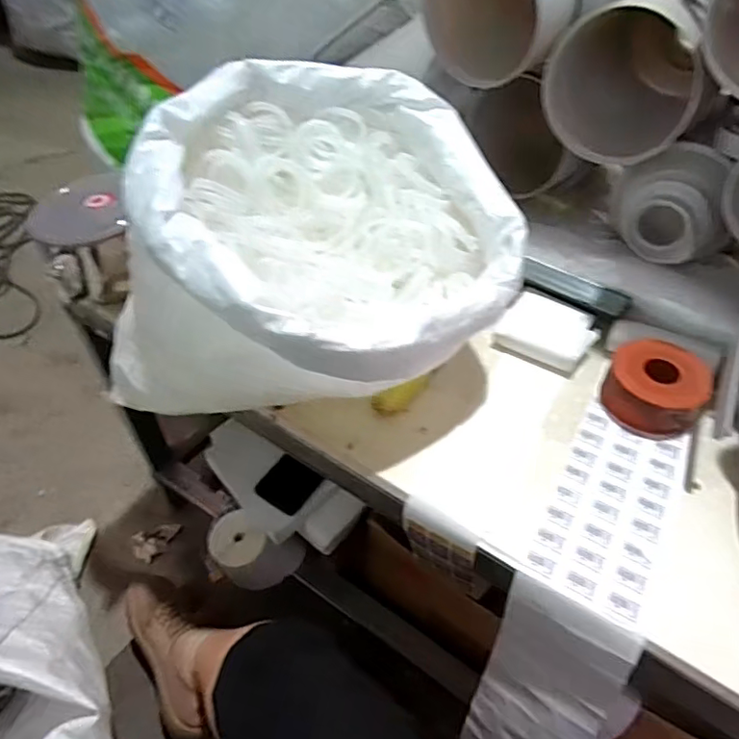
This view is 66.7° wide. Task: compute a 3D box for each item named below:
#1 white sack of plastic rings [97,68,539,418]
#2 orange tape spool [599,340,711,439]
[{"bbox_3d":[-0.042,-0.122,0.586,0.372,0.242,0.356,22,50,20],"label":"white sack of plastic rings"},{"bbox_3d":[0.308,0.018,0.605,0.096,0.052,0.096,0,46,0],"label":"orange tape spool"}]

